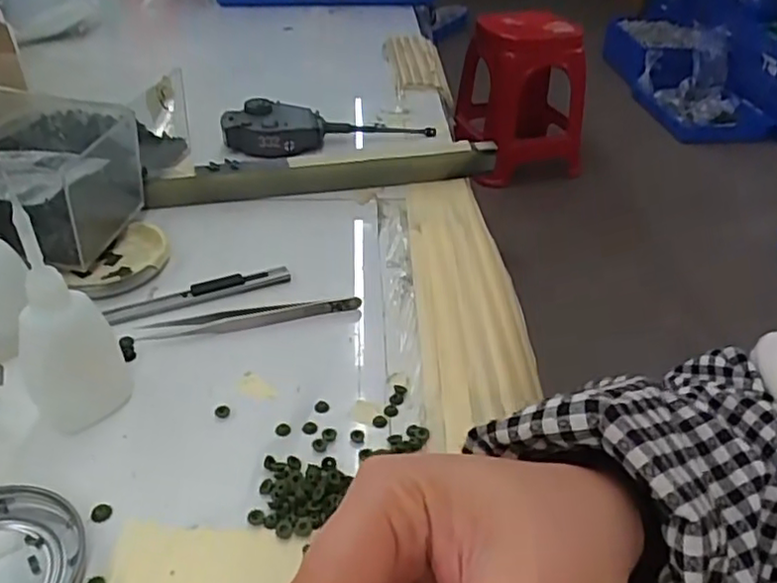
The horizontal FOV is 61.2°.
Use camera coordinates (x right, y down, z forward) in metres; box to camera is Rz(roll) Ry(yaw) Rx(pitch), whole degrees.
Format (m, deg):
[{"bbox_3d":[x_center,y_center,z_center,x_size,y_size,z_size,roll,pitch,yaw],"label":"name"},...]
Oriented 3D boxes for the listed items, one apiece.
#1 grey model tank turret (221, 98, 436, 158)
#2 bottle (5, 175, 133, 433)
[{"bbox_3d":[-0.051,-0.152,0.587,0.187,0.032,0.047,-9,38,-16],"label":"grey model tank turret"},{"bbox_3d":[-0.148,0.014,0.298,0.031,0.110,0.036,0,36,-4],"label":"bottle"}]

